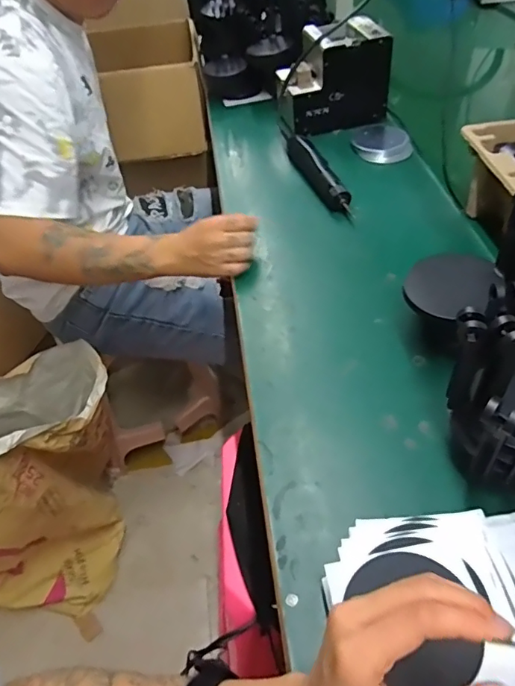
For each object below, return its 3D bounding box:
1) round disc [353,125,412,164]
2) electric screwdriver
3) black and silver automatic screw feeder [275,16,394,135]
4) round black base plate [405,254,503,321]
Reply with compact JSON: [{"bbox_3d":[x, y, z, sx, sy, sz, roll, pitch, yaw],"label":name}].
[{"bbox_3d":[0.218,-0.354,0.864,0.090,0.026,0.104,-1,51,0],"label":"round disc"},{"bbox_3d":[0.092,-0.291,0.802,0.037,0.034,0.241,-13,52,-10],"label":"electric screwdriver"},{"bbox_3d":[0.132,-0.485,0.890,0.186,0.140,0.130,-11,52,-8],"label":"black and silver automatic screw feeder"},{"bbox_3d":[0.205,-0.062,0.522,0.087,0.005,0.074,13,79,14],"label":"round black base plate"}]

